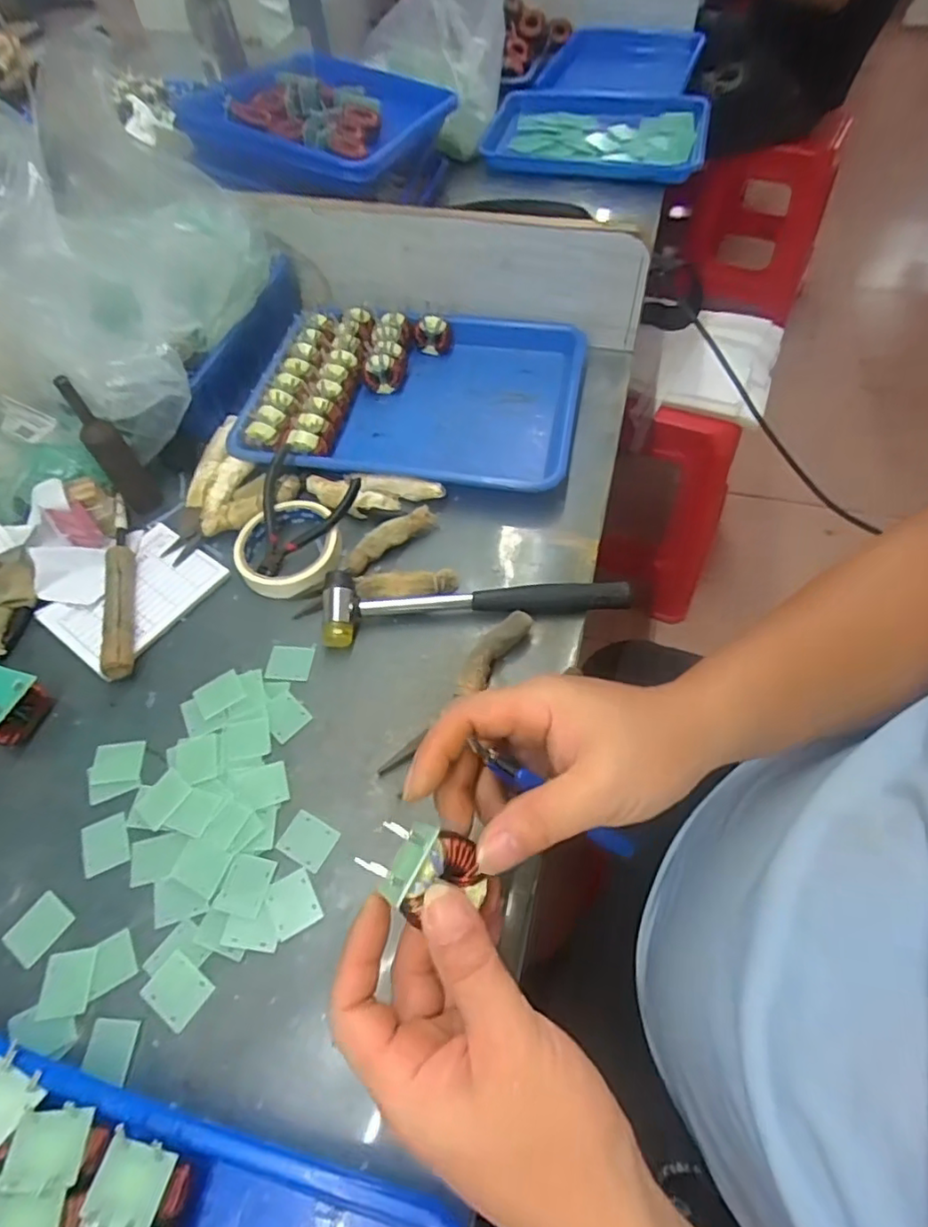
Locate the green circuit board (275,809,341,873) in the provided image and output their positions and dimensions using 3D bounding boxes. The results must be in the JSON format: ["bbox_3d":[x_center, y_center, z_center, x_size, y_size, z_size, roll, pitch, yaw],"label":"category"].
[{"bbox_3d":[-0.106,0.154,0.408,0.035,0.004,0.029,24,63,16],"label":"green circuit board"}]

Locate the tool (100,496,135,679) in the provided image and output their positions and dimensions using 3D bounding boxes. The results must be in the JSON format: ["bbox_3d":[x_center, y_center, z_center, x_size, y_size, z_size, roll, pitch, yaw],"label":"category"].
[{"bbox_3d":[-0.291,-0.025,0.513,0.025,0.025,0.180,-14,59,-6],"label":"tool"}]

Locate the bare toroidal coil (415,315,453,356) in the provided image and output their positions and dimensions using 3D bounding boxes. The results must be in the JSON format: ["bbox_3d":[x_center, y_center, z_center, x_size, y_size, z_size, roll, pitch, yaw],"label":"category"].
[{"bbox_3d":[-0.034,-0.312,0.665,0.040,0.037,0.015,0,58,3],"label":"bare toroidal coil"}]

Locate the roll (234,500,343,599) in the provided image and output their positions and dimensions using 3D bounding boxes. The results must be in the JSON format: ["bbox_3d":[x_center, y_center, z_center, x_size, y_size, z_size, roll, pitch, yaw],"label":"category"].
[{"bbox_3d":[-0.155,-0.059,0.530,0.087,0.021,0.096,-7,58,-2],"label":"roll"}]

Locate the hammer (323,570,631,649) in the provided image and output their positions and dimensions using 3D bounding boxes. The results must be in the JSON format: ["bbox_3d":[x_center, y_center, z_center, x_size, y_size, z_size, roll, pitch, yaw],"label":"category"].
[{"bbox_3d":[0.009,-0.016,0.492,0.249,0.032,0.053,-8,58,-2],"label":"hammer"}]

